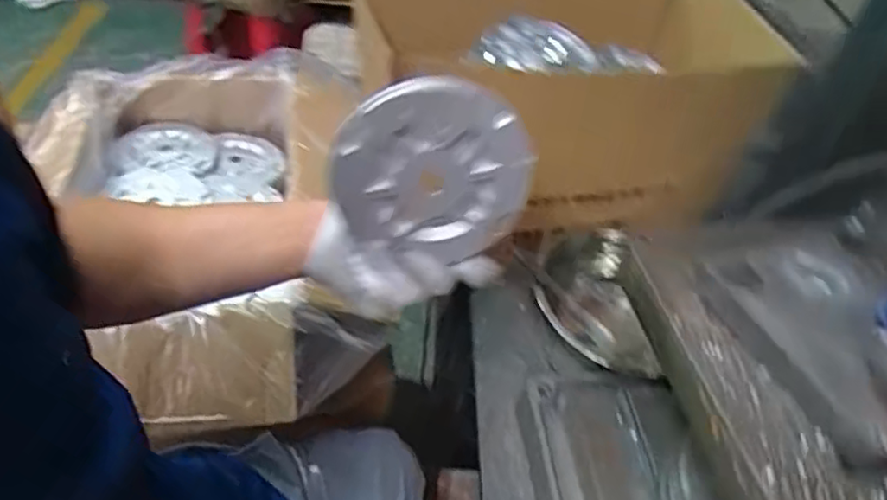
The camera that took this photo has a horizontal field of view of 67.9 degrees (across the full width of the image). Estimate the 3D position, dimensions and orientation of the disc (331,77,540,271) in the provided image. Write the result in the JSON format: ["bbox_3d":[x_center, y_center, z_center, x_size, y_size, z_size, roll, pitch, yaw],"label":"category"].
[{"bbox_3d":[-0.005,-0.054,0.452,0.134,0.120,0.010,17,28,-18],"label":"disc"}]

